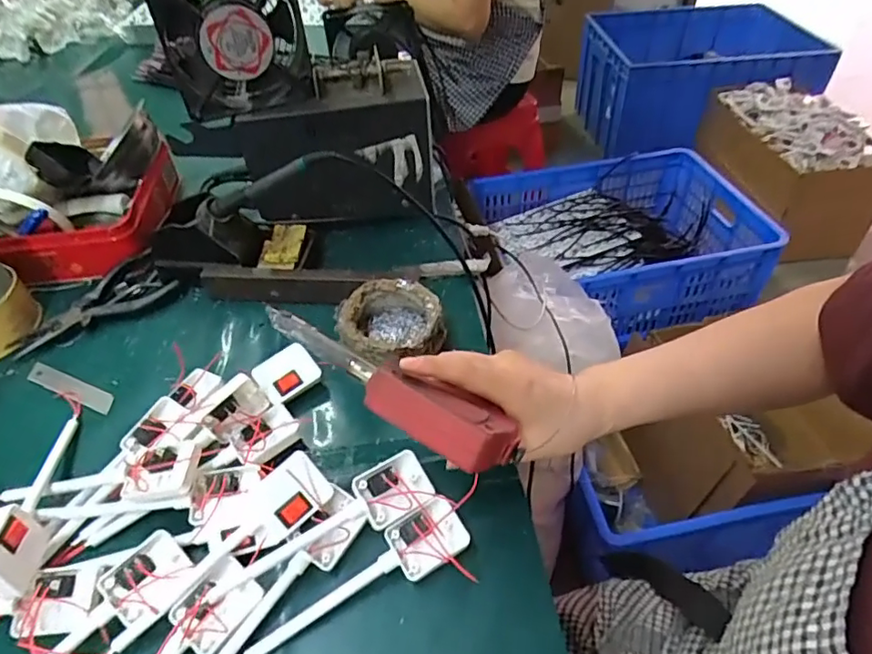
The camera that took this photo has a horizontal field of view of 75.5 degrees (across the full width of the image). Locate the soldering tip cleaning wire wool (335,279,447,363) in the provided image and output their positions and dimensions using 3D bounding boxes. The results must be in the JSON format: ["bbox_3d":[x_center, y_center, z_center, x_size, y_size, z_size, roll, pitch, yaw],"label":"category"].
[{"bbox_3d":[-0.040,0.000,0.493,0.089,0.043,0.081,-13,47,-12],"label":"soldering tip cleaning wire wool"}]

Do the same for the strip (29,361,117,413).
[{"bbox_3d":[-0.313,0.050,0.483,0.094,0.004,0.020,19,48,18],"label":"strip"}]

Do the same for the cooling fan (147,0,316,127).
[{"bbox_3d":[-0.180,-0.258,0.502,0.121,0.119,0.048,-14,46,-11],"label":"cooling fan"}]

